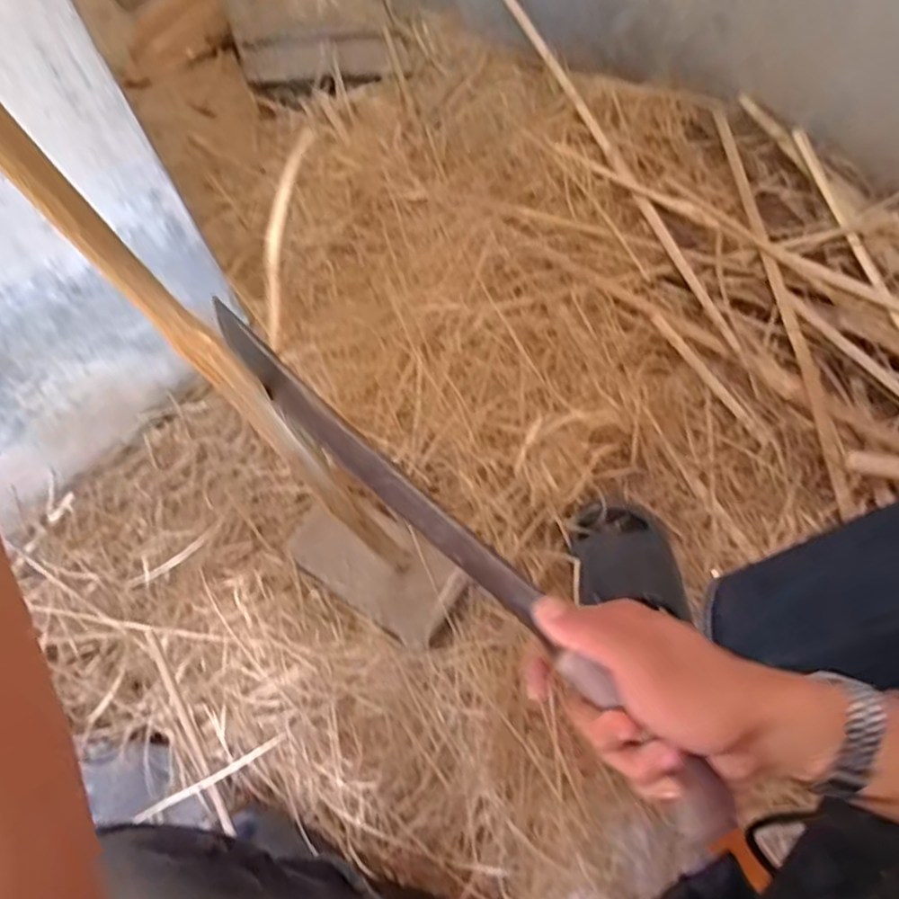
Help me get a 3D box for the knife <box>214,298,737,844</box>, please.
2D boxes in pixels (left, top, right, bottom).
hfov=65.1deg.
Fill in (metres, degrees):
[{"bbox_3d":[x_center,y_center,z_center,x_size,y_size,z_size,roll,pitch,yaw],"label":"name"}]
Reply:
[{"bbox_3d":[0.000,0.057,0.406,0.406,0.032,0.030,44,76,12],"label":"knife"}]

